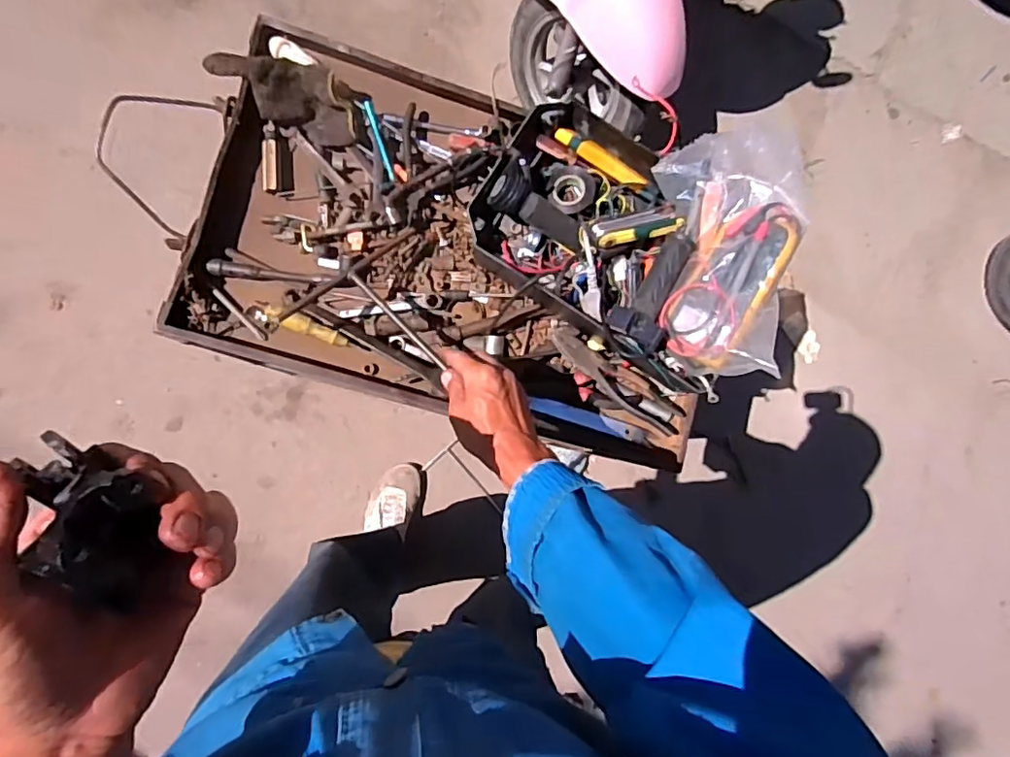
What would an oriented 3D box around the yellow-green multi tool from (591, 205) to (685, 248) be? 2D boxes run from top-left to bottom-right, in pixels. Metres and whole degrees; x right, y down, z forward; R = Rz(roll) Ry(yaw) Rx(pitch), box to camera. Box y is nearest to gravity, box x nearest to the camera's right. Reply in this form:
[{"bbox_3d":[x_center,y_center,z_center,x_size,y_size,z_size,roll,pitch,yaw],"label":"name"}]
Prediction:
[{"bbox_3d":[0.156,-0.181,0.688,0.110,0.029,0.039,-16,89,-7],"label":"yellow-green multi tool"}]

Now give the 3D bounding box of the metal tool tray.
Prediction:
[{"bbox_3d":[-0.043,-0.152,0.718,0.659,0.090,0.411,15,84,-5],"label":"metal tool tray"}]

